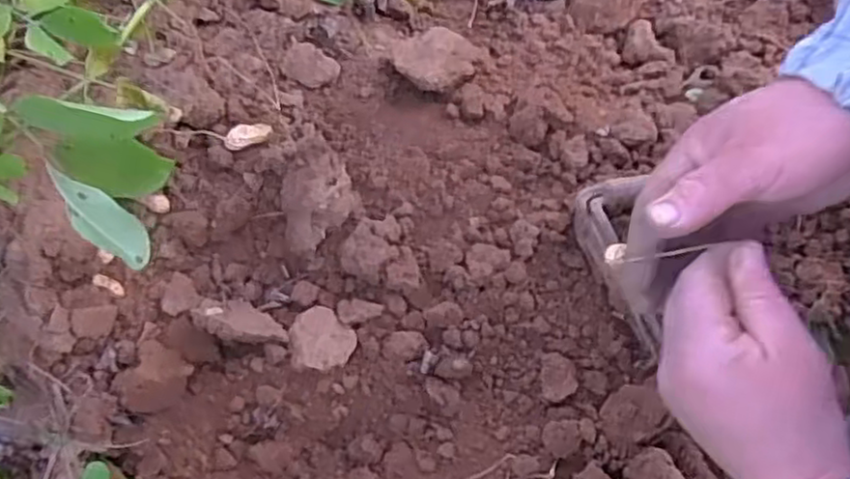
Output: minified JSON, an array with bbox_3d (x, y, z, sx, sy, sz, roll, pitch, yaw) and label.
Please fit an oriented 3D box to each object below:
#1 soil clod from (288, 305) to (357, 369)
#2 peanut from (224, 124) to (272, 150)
[{"bbox_3d":[-0.078,0.075,0.521,0.047,0.012,0.040,39,82,7],"label":"soil clod"},{"bbox_3d":[-0.133,-0.079,0.522,0.035,0.013,0.013,-20,79,-19],"label":"peanut"}]

